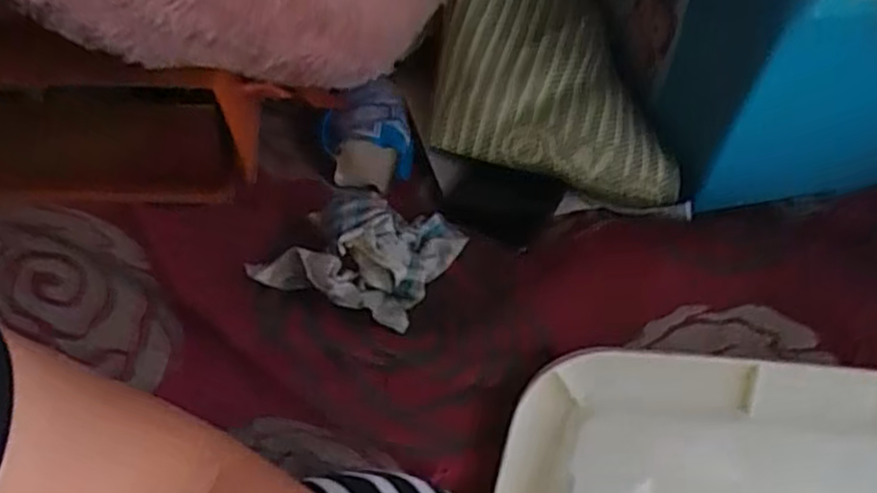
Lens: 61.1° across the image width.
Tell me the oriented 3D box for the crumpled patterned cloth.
[{"bbox_3d":[-0.051,-0.004,0.506,0.115,0.044,0.096,18,48,11],"label":"crumpled patterned cloth"}]

